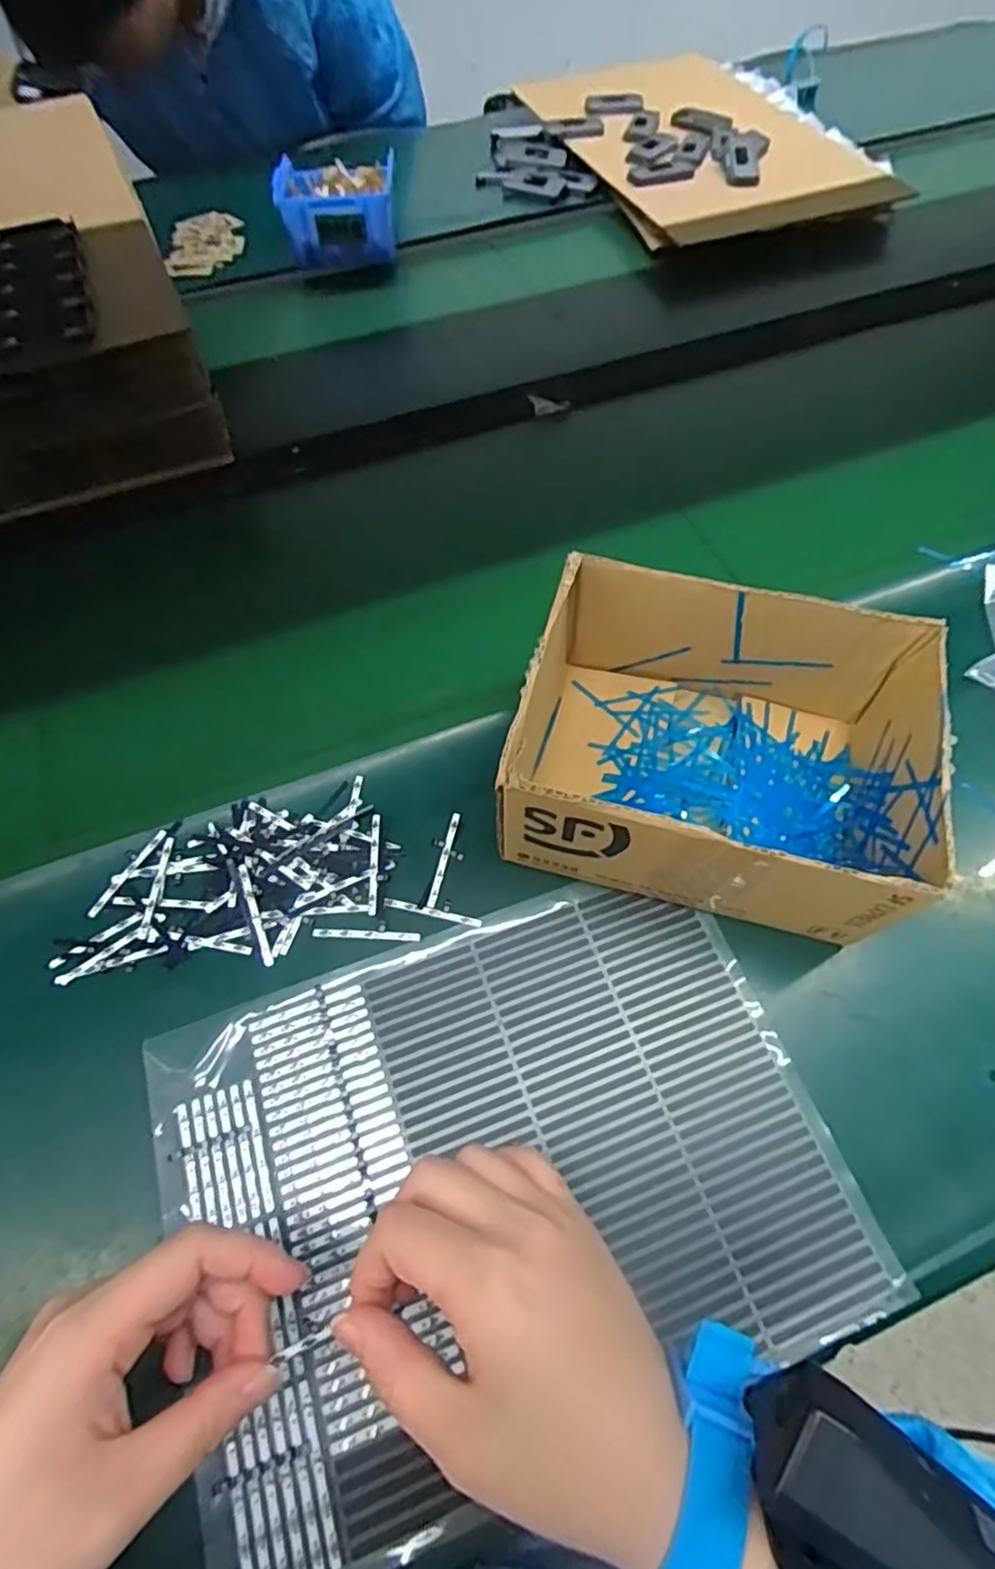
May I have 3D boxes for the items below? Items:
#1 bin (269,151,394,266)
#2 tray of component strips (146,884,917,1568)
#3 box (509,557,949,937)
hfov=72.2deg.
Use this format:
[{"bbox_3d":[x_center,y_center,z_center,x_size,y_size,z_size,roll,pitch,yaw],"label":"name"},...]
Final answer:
[{"bbox_3d":[-0.174,-0.631,0.749,0.125,0.055,0.121,-4,61,0],"label":"bin"},{"bbox_3d":[0.003,0.181,0.330,0.305,0.009,0.227,-19,63,-10],"label":"tray of component strips"},{"bbox_3d":[0.114,-0.017,0.372,0.196,0.105,0.149,13,64,7],"label":"box"}]

